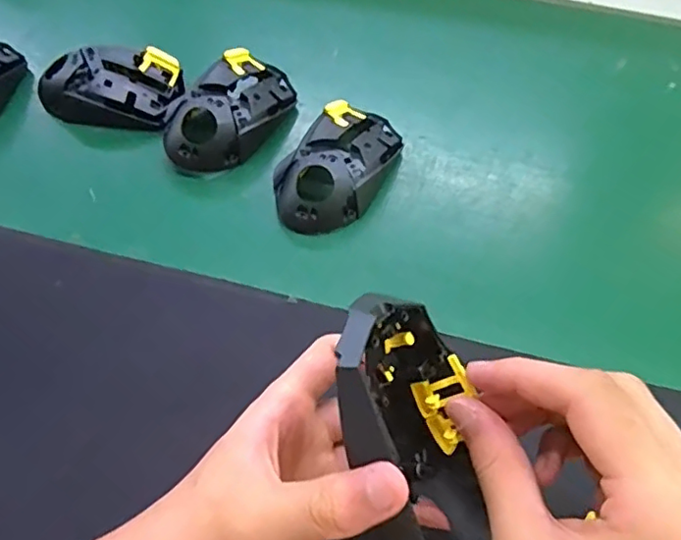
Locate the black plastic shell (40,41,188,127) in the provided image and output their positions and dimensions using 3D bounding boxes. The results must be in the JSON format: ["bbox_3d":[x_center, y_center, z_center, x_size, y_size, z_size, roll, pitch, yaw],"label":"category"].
[{"bbox_3d":[-0.181,-0.149,0.466,0.106,0.032,0.065,6,57,2],"label":"black plastic shell"}]

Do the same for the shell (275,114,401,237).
[{"bbox_3d":[-0.001,-0.078,0.423,0.069,0.036,0.119,29,60,17],"label":"shell"}]

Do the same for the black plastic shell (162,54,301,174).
[{"bbox_3d":[-0.082,-0.123,0.447,0.066,0.039,0.116,22,59,12],"label":"black plastic shell"}]

